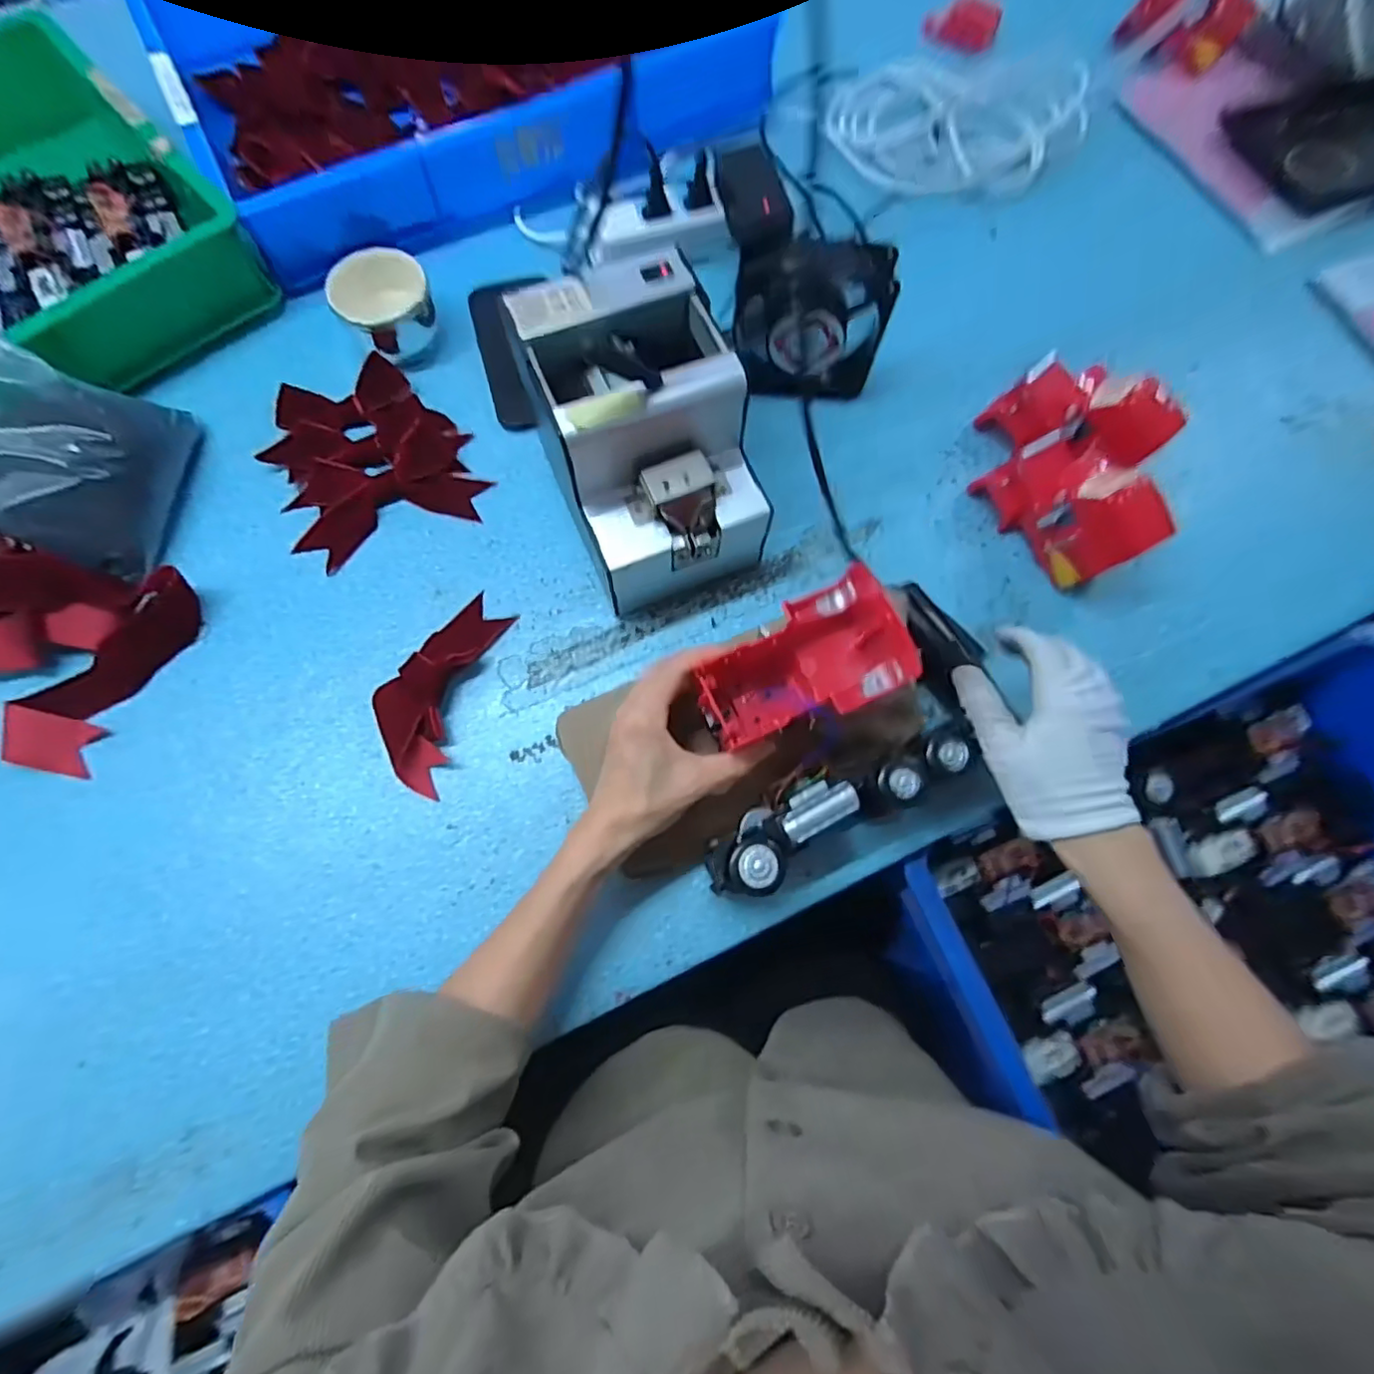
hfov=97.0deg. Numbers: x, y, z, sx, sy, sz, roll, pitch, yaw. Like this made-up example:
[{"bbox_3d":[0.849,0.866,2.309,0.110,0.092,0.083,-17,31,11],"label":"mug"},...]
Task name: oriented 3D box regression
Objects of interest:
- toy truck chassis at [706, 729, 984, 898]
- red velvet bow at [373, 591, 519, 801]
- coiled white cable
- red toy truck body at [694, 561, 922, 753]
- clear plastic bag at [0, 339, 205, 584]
[{"bbox_3d":[0.095,0.081,0.407,0.184,0.076,0.046,-26,76,-9],"label":"toy truck chassis"},{"bbox_3d":[-0.188,-0.003,0.452,0.060,0.028,0.150,19,73,4],"label":"red velvet bow"},{"bbox_3d":[0.281,-0.593,0.632,0.251,0.040,0.138,4,73,-1],"label":"coiled white cable"},{"bbox_3d":[0.070,-0.011,0.373,0.126,0.065,0.071,-29,75,15],"label":"red toy truck body"},{"bbox_3d":[-0.484,-0.178,0.429,0.154,0.153,0.156,15,73,3],"label":"clear plastic bag"}]

